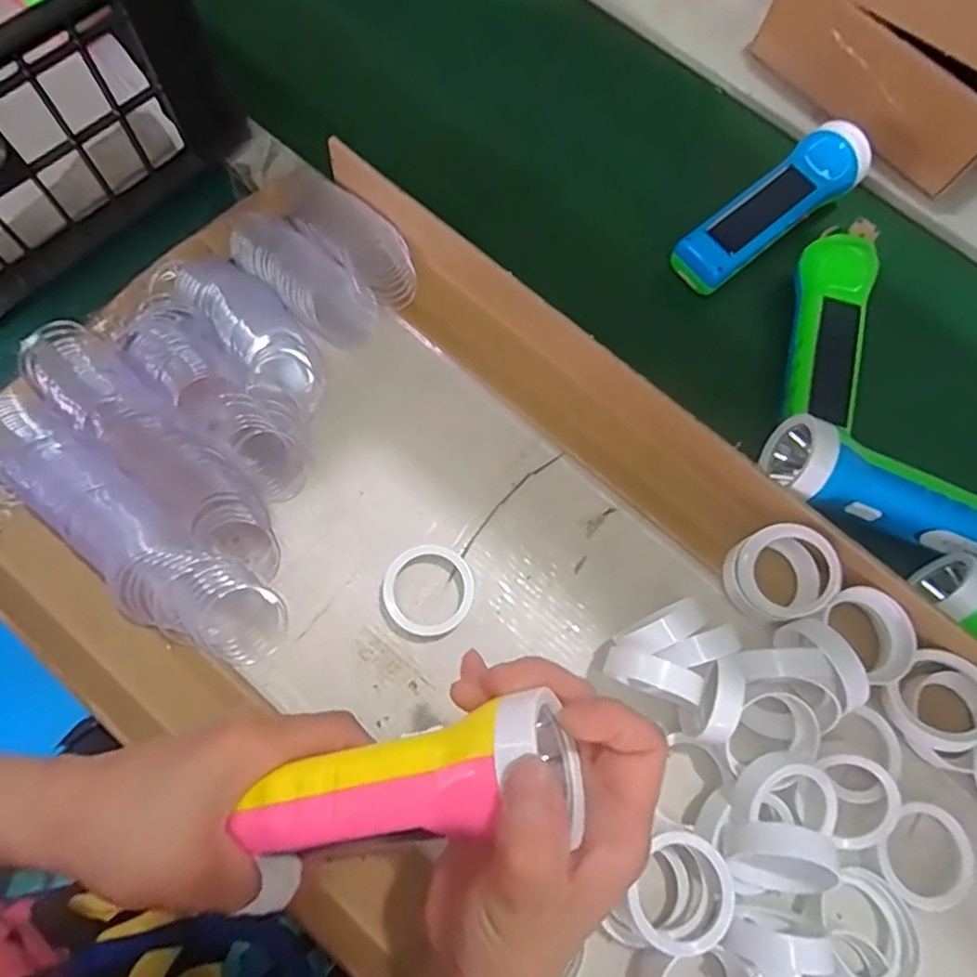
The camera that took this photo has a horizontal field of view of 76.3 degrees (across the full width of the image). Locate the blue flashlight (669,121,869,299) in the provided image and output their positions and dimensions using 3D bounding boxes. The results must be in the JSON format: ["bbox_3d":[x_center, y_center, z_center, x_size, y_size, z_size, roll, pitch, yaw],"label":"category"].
[{"bbox_3d":[0.212,-0.208,0.473,0.169,0.046,0.050,-36,79,-14],"label":"blue flashlight"}]

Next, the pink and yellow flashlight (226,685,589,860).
[{"bbox_3d":[-0.032,0.115,0.230,0.125,0.053,0.045,-18,77,8],"label":"pink and yellow flashlight"}]

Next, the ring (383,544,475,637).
[{"bbox_3d":[-0.035,0.061,0.373,0.052,0.016,0.052,1,73,-4],"label":"ring"}]

